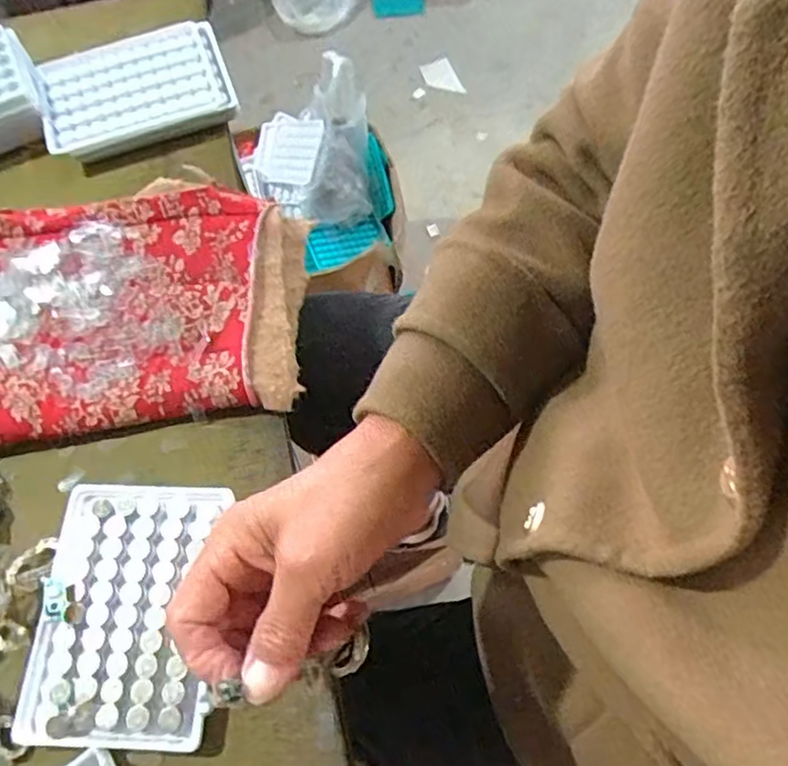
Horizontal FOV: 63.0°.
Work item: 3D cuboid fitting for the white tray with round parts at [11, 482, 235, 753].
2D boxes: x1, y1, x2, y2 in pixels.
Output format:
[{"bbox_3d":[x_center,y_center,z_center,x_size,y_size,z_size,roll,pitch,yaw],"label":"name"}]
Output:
[{"bbox_3d":[-0.140,0.120,0.341,0.090,0.015,0.128,1,65,2],"label":"white tray with round parts"}]

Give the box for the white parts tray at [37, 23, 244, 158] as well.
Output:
[{"bbox_3d":[-0.194,-0.222,0.483,0.137,0.023,0.082,-20,66,-8],"label":"white parts tray"}]

